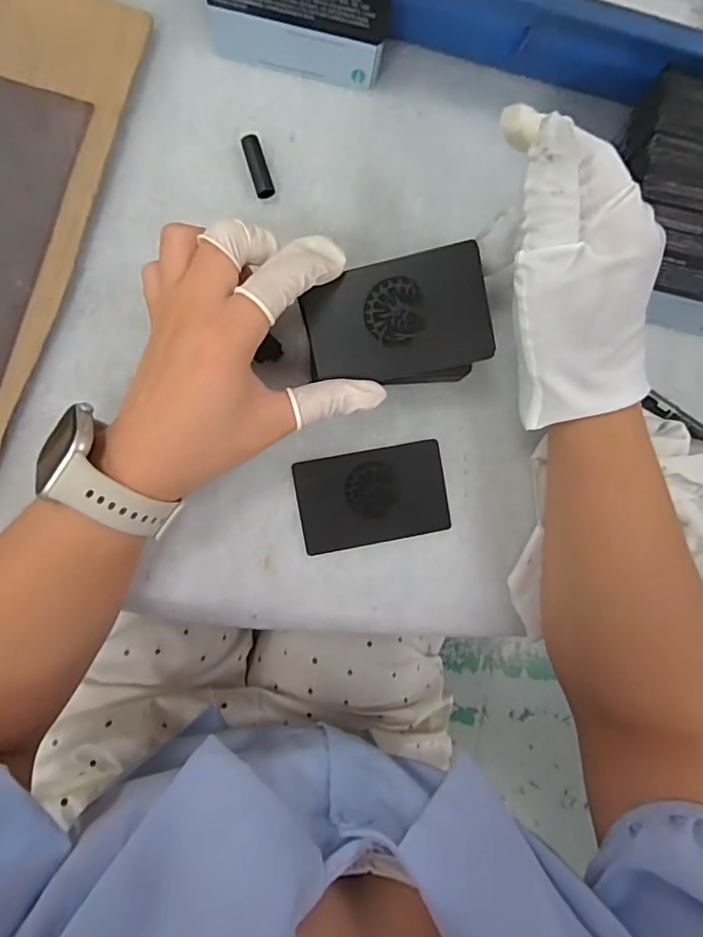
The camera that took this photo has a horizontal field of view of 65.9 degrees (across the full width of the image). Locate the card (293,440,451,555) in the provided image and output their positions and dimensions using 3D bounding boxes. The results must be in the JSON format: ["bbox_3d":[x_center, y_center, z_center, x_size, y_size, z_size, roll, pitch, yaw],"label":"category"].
[{"bbox_3d":[0.013,0.016,0.310,0.084,0.004,0.053,-10,94,-4],"label":"card"}]

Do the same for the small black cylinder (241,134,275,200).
[{"bbox_3d":[-0.050,-0.162,0.292,0.010,0.009,0.031,-16,95,-4],"label":"small black cylinder"}]

